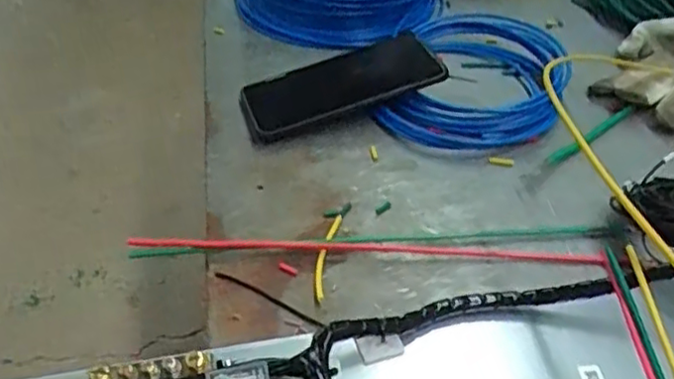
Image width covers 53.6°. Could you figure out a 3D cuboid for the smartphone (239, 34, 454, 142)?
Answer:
[{"bbox_3d":[0.003,-0.093,0.570,0.175,0.012,0.086,-19,41,-12],"label":"smartphone"}]

